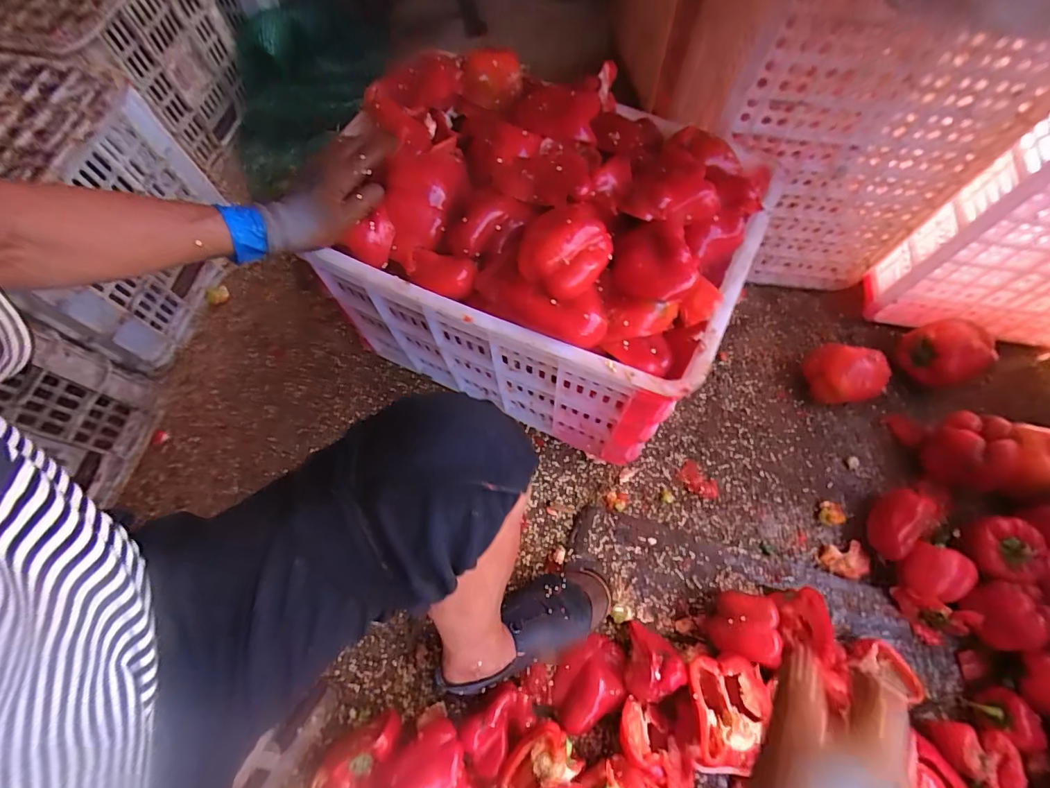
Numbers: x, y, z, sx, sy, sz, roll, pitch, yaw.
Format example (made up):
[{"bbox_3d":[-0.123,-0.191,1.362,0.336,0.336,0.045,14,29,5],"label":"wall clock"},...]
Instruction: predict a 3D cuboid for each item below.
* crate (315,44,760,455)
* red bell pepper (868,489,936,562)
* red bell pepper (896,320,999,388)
[{"bbox_3d":[0.013,-0.179,0.611,0.470,0.312,0.328,24,70,10],"label":"crate"},{"bbox_3d":[0.509,0.176,0.631,0.095,0.056,0.057,-41,73,-14],"label":"red bell pepper"},{"bbox_3d":[0.656,-0.056,0.729,0.095,0.102,0.102,0,68,1],"label":"red bell pepper"}]

